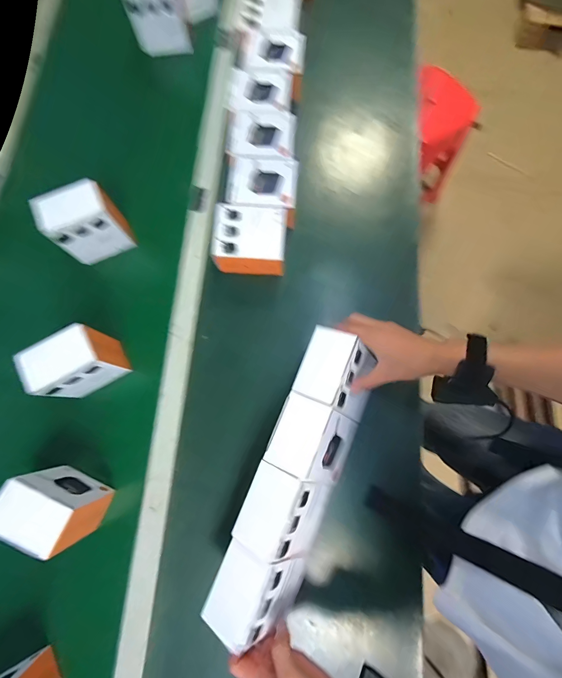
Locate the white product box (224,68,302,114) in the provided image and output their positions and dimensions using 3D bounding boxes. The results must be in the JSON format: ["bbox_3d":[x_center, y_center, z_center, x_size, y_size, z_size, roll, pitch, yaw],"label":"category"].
[{"bbox_3d":[-0.031,-0.458,0.627,0.135,0.056,0.098,3,77,0],"label":"white product box"}]

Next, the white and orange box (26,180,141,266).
[{"bbox_3d":[-0.329,-0.195,0.552,0.109,0.114,0.069,-30,79,-7],"label":"white and orange box"}]

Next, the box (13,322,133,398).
[{"bbox_3d":[-0.314,0.040,0.504,0.101,0.117,0.073,-30,79,-7],"label":"box"}]

